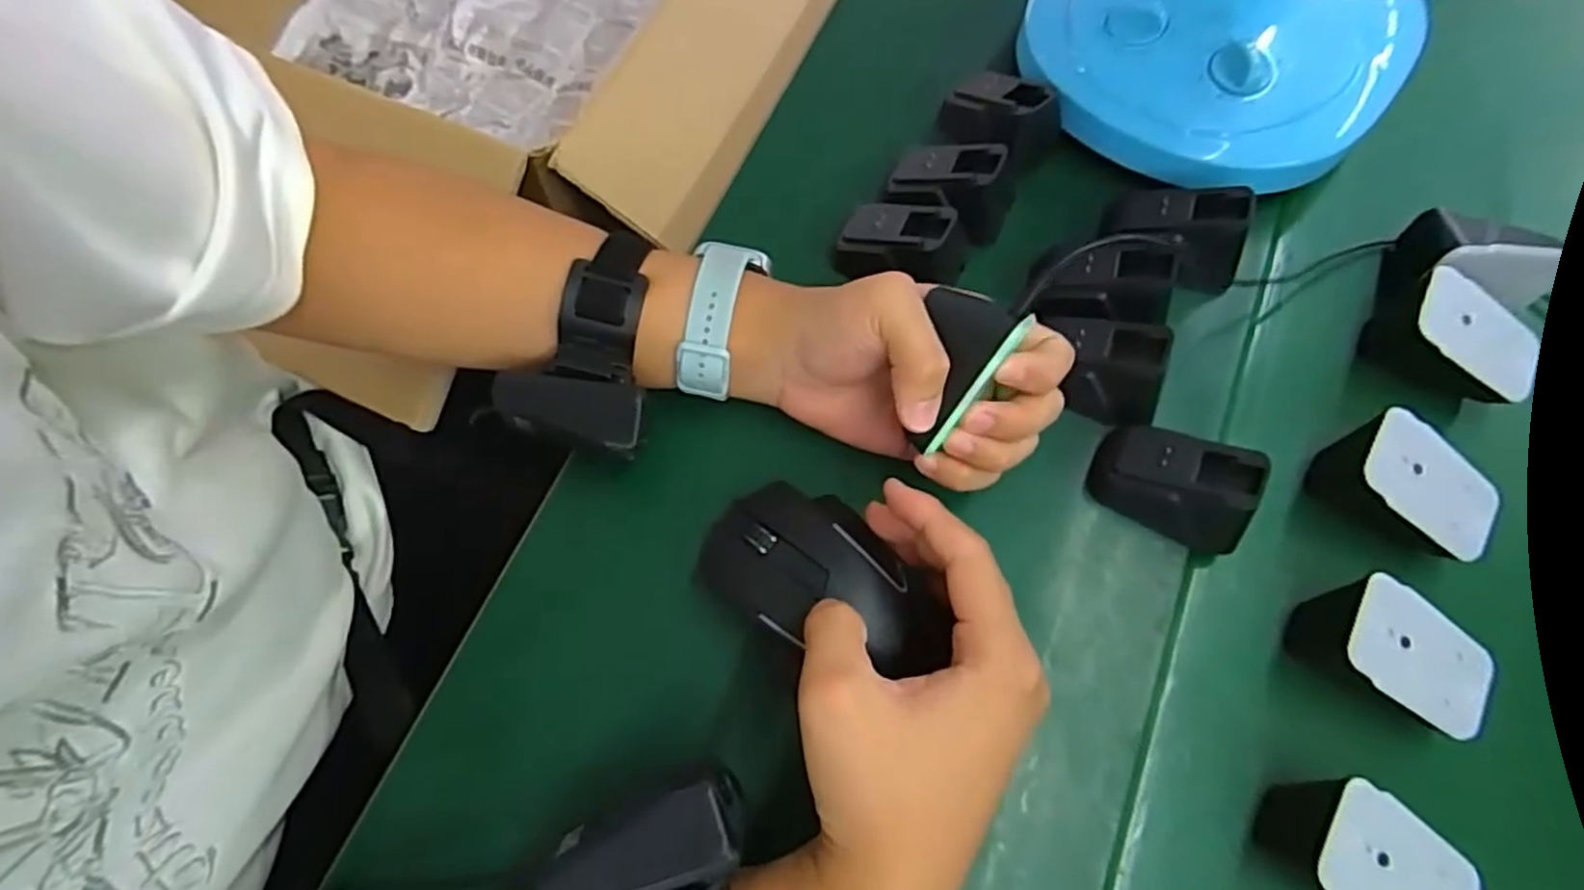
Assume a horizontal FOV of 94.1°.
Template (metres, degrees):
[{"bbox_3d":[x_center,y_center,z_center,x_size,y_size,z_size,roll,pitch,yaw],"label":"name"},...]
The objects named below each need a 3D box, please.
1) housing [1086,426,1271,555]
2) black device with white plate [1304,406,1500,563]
[{"bbox_3d":[0.176,0.016,0.338,0.066,0.043,0.038,25,71,10],"label":"housing"},{"bbox_3d":[0.285,0.021,0.341,0.069,0.043,0.052,26,72,10],"label":"black device with white plate"}]

